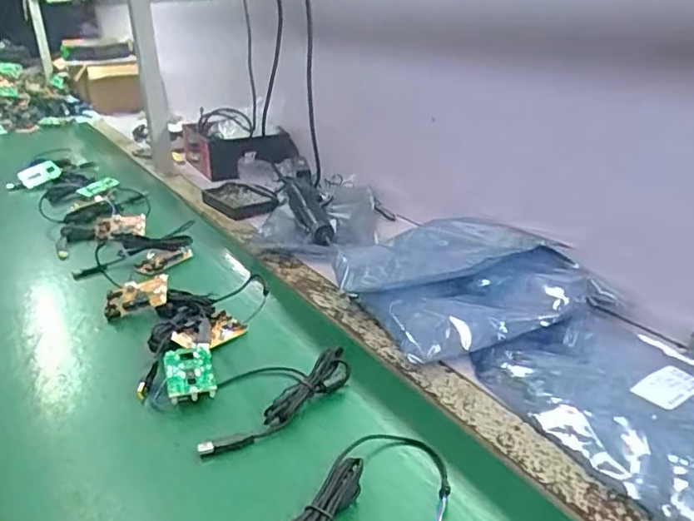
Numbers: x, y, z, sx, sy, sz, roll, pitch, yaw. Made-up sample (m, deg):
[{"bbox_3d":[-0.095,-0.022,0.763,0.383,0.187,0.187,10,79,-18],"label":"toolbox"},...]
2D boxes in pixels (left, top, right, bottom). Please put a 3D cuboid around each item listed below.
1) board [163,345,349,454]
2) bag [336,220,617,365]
[{"bbox_3d":[-0.103,0.114,0.570,0.148,0.028,0.154,-22,31,-38],"label":"board"},{"bbox_3d":[0.136,0.019,0.707,0.236,0.061,0.240,-11,25,-19],"label":"bag"}]

